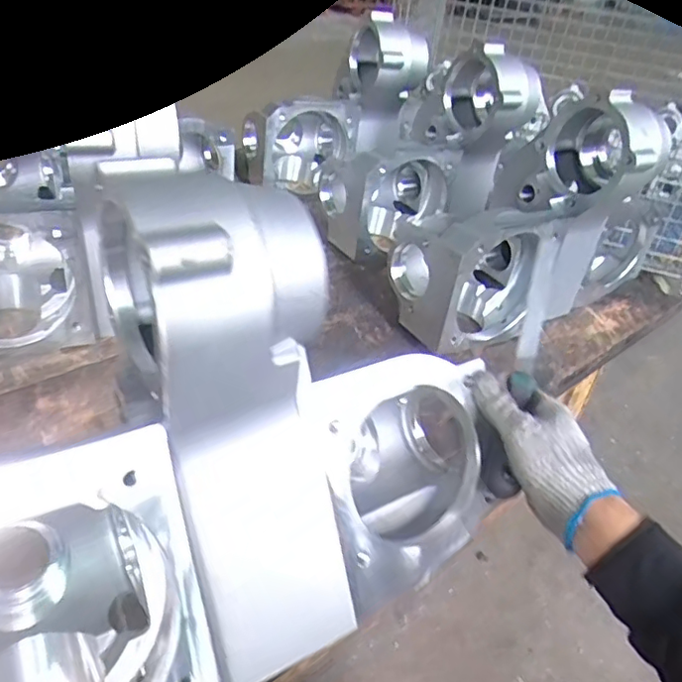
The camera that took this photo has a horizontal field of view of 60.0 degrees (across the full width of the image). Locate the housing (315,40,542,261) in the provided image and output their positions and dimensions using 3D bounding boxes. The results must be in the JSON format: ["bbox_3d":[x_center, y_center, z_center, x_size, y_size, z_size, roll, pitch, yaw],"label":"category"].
[{"bbox_3d":[0.134,-0.308,0.981,0.298,0.302,0.229,-24,47,-37],"label":"housing"}]

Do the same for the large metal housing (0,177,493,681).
[{"bbox_3d":[-0.077,0.070,0.369,0.427,0.282,0.162,-20,45,-29],"label":"large metal housing"}]

